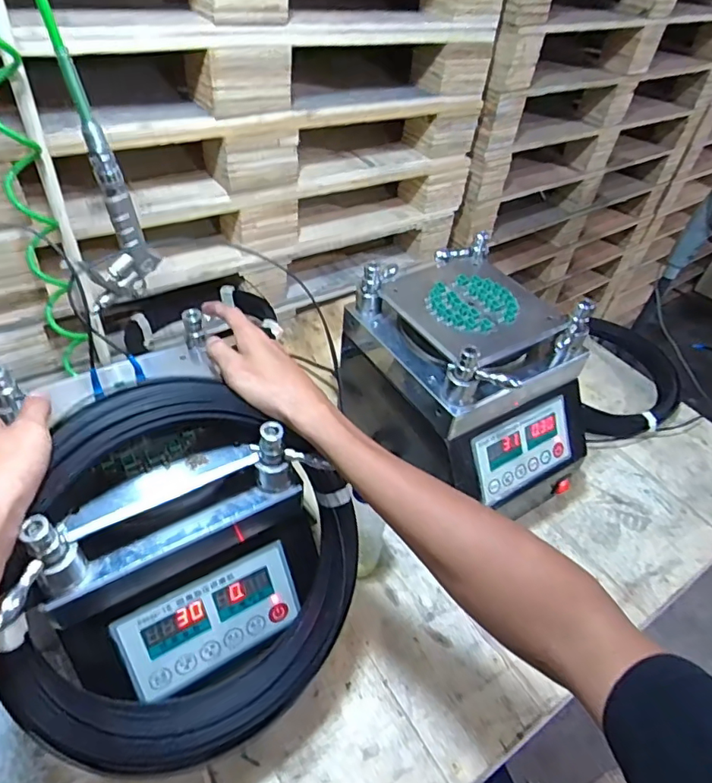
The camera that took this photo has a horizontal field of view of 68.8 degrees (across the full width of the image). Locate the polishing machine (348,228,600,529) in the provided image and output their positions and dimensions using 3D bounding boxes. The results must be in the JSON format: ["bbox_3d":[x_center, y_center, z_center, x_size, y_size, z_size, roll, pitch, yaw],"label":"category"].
[{"bbox_3d":[0.145,0.001,0.691,0.215,0.262,0.280,-22,52,-26],"label":"polishing machine"}]

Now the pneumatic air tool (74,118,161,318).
[{"bbox_3d":[-0.247,-0.169,0.517,0.031,0.169,0.074,30,50,21],"label":"pneumatic air tool"}]

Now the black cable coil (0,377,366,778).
[{"bbox_3d":[-0.117,0.149,0.431,0.273,0.035,0.297,2,86,-26],"label":"black cable coil"}]

